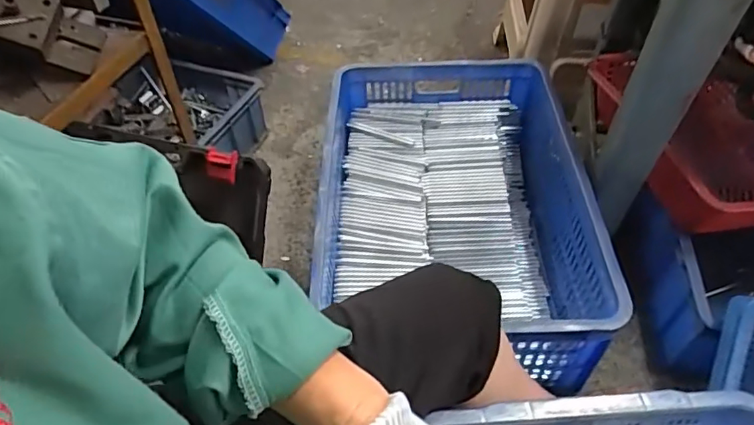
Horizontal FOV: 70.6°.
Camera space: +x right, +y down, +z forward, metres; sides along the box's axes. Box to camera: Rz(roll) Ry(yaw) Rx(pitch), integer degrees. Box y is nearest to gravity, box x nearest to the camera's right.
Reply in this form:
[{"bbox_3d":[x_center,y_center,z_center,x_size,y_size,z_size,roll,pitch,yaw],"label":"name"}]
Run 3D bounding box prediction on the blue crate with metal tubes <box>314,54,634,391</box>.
[{"bbox_3d":[0.129,-0.005,0.969,0.425,0.263,0.622,0,50,1],"label":"blue crate with metal tubes"}]

